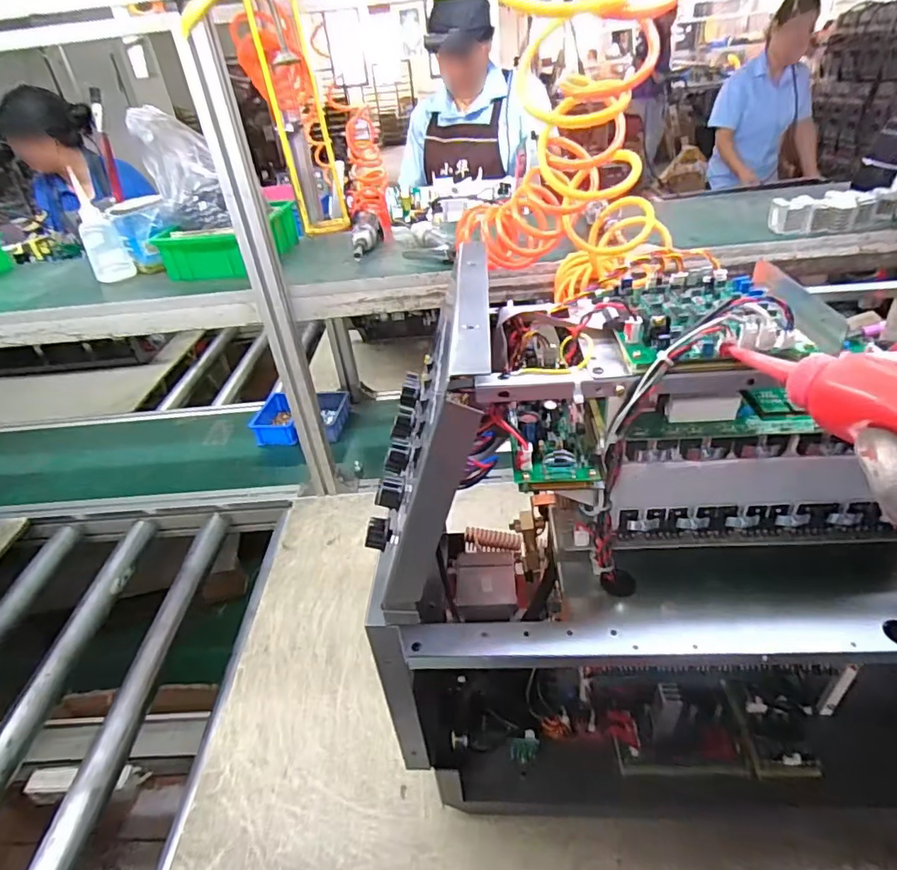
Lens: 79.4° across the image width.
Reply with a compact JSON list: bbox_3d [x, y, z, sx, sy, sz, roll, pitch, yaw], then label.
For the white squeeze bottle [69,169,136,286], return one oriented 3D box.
[{"bbox_3d":[-0.622,-0.363,0.955,0.063,0.172,0.049,-23,39,-21],"label":"white squeeze bottle"}]

